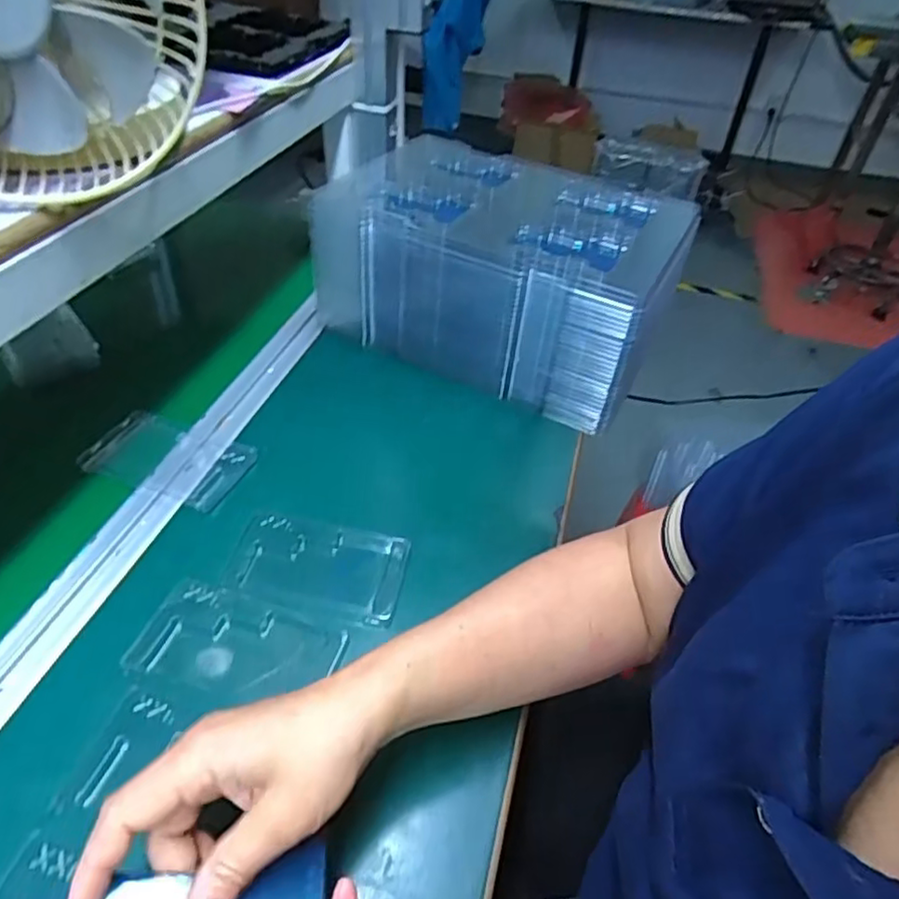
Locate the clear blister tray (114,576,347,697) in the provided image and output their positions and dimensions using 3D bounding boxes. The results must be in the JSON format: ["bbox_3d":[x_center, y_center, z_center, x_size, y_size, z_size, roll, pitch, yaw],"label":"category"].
[{"bbox_3d":[-0.138,0.128,0.425,0.125,0.011,0.068,11,43,4],"label":"clear blister tray"}]

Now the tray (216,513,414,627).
[{"bbox_3d":[-0.098,0.086,0.477,0.126,0.010,0.077,10,43,2],"label":"tray"}]

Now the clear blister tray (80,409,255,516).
[{"bbox_3d":[-0.243,0.005,0.547,0.140,0.009,0.079,16,43,9],"label":"clear blister tray"}]

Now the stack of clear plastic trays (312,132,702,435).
[{"bbox_3d":[0.047,-0.192,0.692,0.352,0.159,0.225,23,45,16],"label":"stack of clear plastic trays"}]

